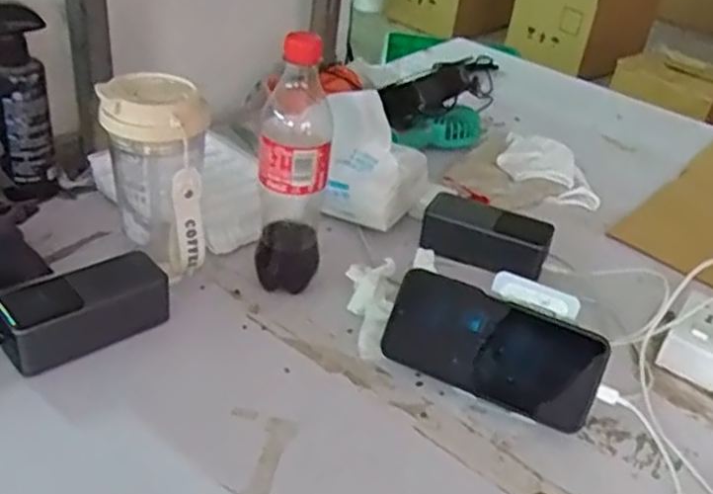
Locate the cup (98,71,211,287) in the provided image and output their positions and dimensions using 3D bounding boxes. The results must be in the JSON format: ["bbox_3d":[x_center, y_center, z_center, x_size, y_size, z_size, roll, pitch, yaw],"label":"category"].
[{"bbox_3d":[-0.176,-0.051,0.647,0.086,0.189,0.093,-5,38,-18],"label":"cup"}]

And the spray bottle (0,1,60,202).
[{"bbox_3d":[-0.355,-0.146,0.734,0.085,0.196,0.060,-16,42,-29],"label":"spray bottle"}]

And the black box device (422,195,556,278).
[{"bbox_3d":[0.137,-0.013,0.763,0.131,0.044,0.052,18,37,14],"label":"black box device"}]

